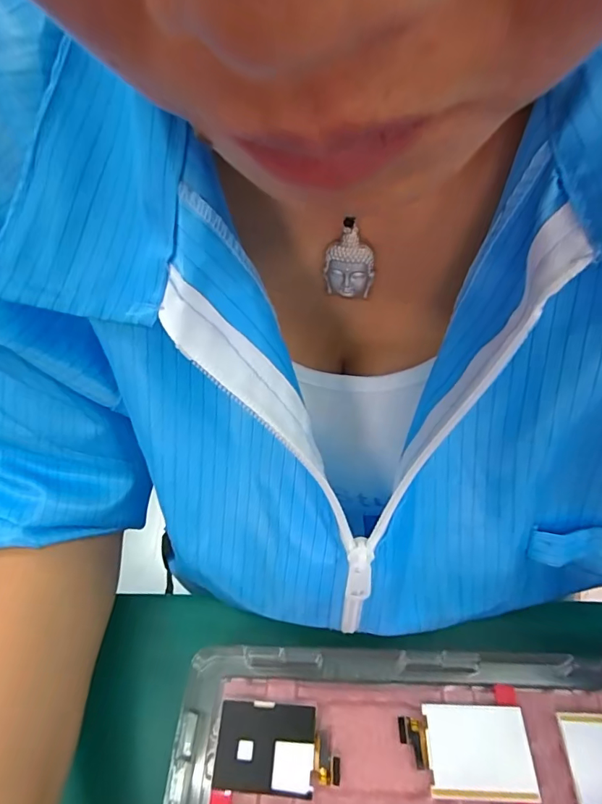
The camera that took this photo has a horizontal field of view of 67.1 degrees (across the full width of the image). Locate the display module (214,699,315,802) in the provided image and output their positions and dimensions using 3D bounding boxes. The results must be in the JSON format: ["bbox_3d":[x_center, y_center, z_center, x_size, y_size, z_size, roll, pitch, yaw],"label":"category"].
[{"bbox_3d":[-0.017,0.162,0.214,0.045,0.004,0.034,1,50,6],"label":"display module"}]

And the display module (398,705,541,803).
[{"bbox_3d":[0.076,0.160,0.210,0.057,0.004,0.035,0,50,5],"label":"display module"}]

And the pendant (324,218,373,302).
[{"bbox_3d":[0.020,-0.058,0.188,0.020,0.035,0.004,10,51,13],"label":"pendant"}]

